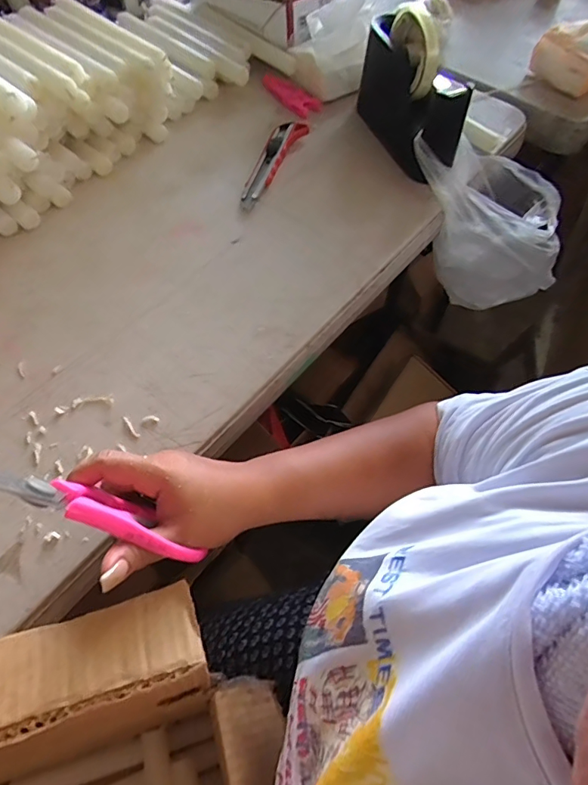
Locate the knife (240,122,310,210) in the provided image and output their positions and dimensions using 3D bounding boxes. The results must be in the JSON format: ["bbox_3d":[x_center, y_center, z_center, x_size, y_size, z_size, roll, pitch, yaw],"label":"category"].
[{"bbox_3d":[-0.029,-0.291,0.580,0.037,0.014,0.168,22,62,11],"label":"knife"}]

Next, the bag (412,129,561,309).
[{"bbox_3d":[0.242,-0.216,0.594,0.190,0.151,0.127,-3,62,-2],"label":"bag"}]

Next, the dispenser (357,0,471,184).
[{"bbox_3d":[0.136,-0.359,0.541,0.053,0.128,0.177,-20,63,-13],"label":"dispenser"}]

